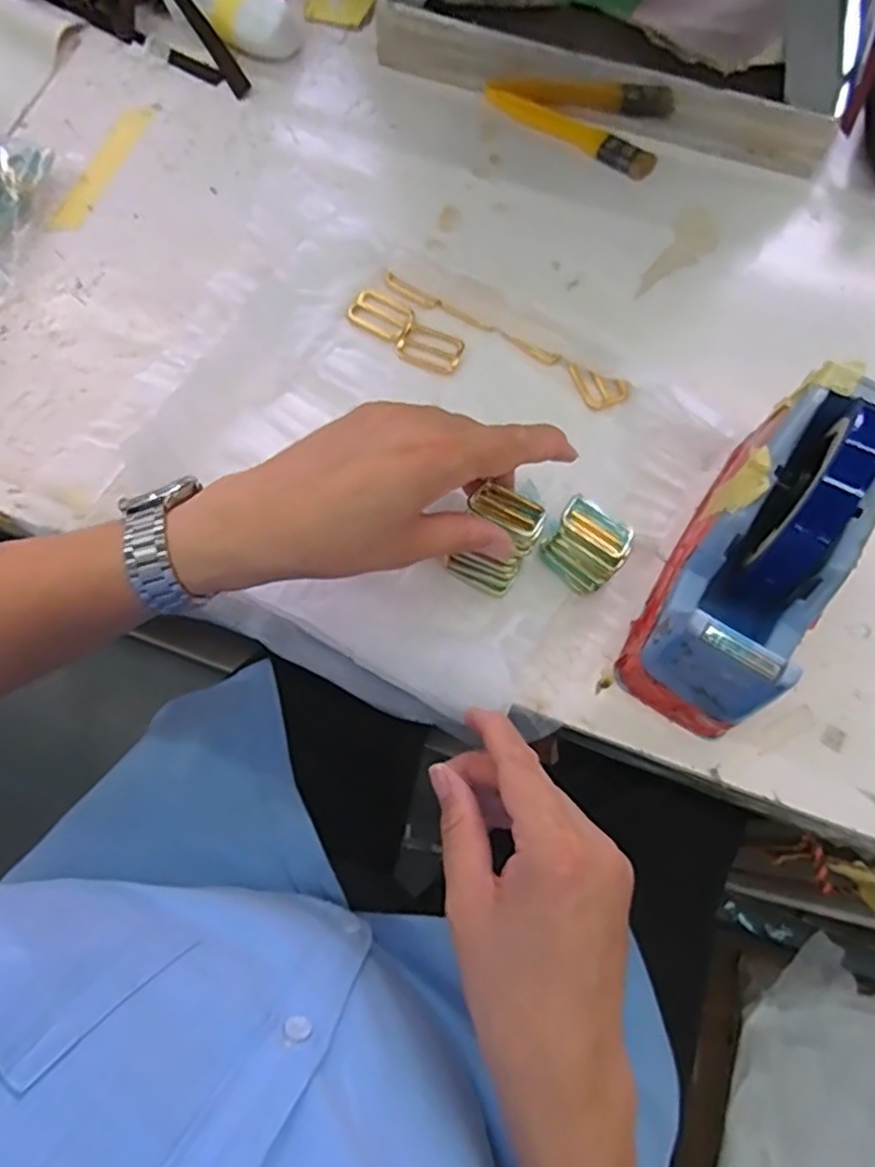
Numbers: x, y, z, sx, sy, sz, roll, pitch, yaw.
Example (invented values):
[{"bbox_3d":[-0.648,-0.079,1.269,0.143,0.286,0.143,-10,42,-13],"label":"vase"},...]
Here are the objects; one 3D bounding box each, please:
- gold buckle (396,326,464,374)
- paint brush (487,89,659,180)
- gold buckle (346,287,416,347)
[{"bbox_3d":[-0.005,-0.165,0.475,0.045,0.004,0.028,18,71,5],"label":"gold buckle"},{"bbox_3d":[0.106,-0.367,0.547,0.151,0.011,0.029,31,73,9],"label":"paint brush"},{"bbox_3d":[-0.038,-0.192,0.484,0.048,0.004,0.032,30,73,8],"label":"gold buckle"}]

